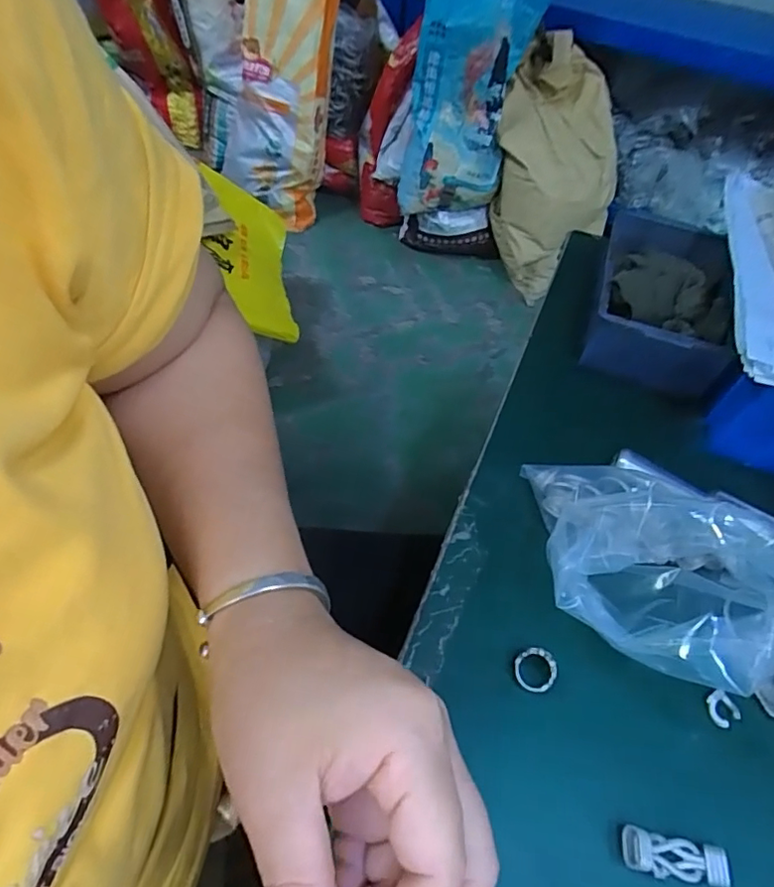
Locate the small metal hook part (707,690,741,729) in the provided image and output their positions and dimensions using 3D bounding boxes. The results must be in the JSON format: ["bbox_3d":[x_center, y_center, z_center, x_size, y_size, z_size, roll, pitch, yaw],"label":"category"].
[{"bbox_3d":[0.169,0.133,0.278,0.015,0.006,0.016,3,54,-4],"label":"small metal hook part"}]

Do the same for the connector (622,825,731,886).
[{"bbox_3d":[0.124,0.179,0.238,0.044,0.008,0.015,11,53,2],"label":"connector"}]

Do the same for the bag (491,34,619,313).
[{"bbox_3d":[0.405,-0.688,1.429,0.182,0.487,0.348,-28,61,-24],"label":"bag"}]

